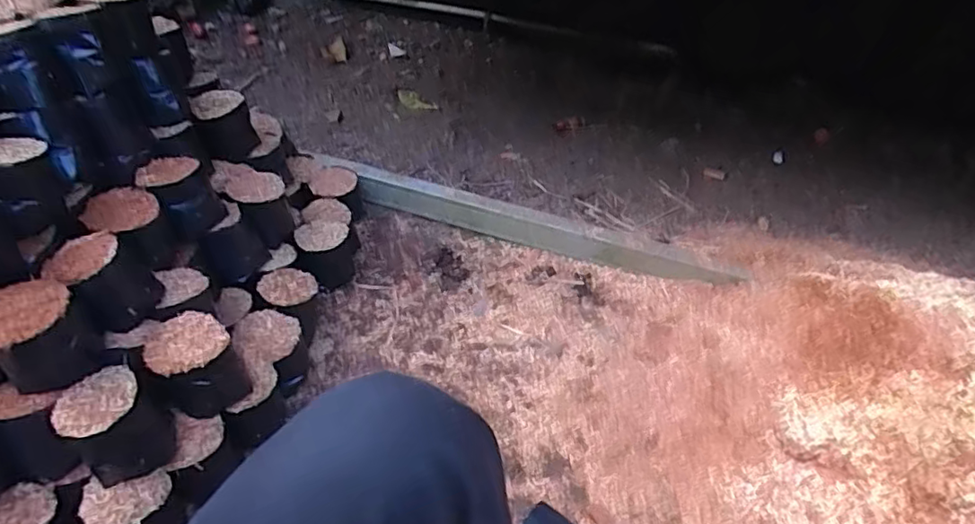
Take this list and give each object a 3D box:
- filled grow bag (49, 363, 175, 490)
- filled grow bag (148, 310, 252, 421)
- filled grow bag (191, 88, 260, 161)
[{"bbox_3d":[-0.437,0.192,0.687,0.108,0.100,0.097,35,50,30],"label":"filled grow bag"},{"bbox_3d":[-0.376,0.136,0.757,0.096,0.110,0.101,-23,48,-28],"label":"filled grow bag"},{"bbox_3d":[-0.470,-0.244,1.051,0.094,0.109,0.090,-14,45,-20],"label":"filled grow bag"}]

